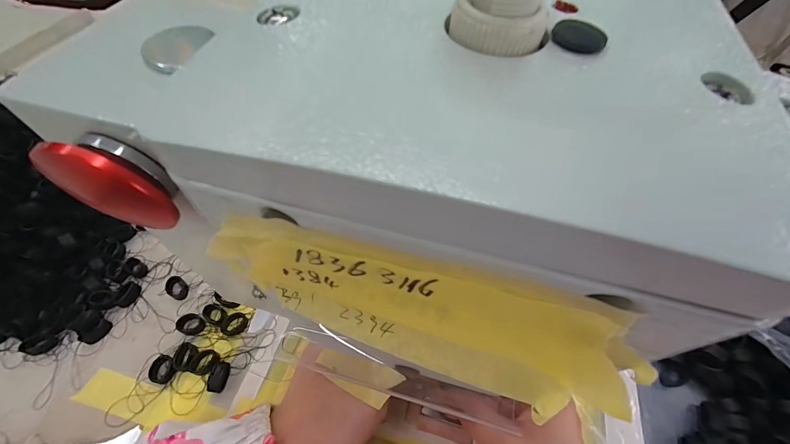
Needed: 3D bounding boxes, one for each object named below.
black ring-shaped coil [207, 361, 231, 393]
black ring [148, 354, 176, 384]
[{"bbox_3d":[-0.136,0.120,0.259,0.012,0.007,0.021,5,57,0],"label":"black ring-shaped coil"},{"bbox_3d":[-0.182,0.115,0.260,0.020,0.004,0.019,1,57,-2],"label":"black ring"}]

